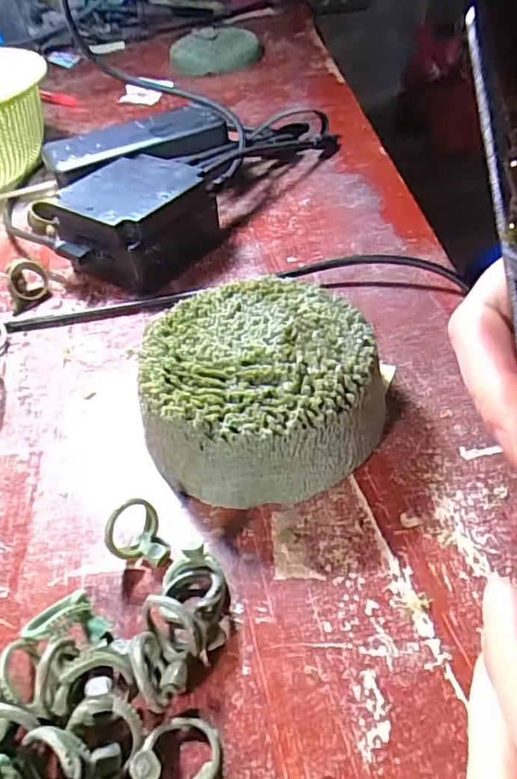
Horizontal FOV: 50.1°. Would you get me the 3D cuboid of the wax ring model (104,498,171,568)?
[{"bbox_3d":[-0.048,0.058,0.215,0.021,0.015,0.024,-21,46,-13],"label":"wax ring model"}]

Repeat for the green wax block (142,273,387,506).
[{"bbox_3d":[0.002,-0.002,0.245,0.100,0.045,0.099,-6,45,2],"label":"green wax block"}]

